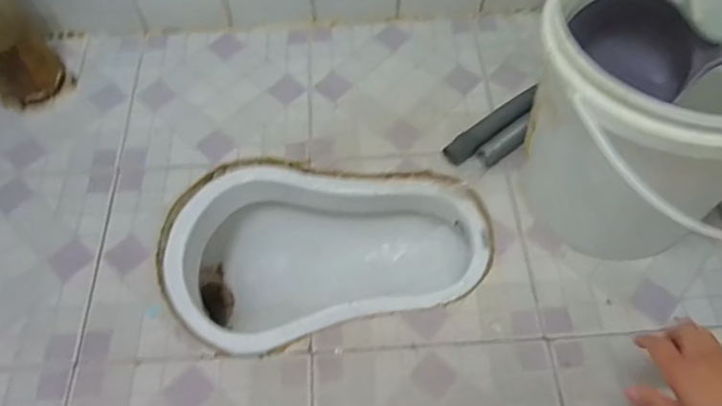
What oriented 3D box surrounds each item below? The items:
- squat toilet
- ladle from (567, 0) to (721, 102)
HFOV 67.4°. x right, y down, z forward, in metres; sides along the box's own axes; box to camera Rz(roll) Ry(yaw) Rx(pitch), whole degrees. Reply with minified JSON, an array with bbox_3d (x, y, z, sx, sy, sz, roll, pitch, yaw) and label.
[{"bbox_3d":[-0.047,0.117,0.859,0.444,0.234,0.267,-5,58,-2],"label":"squat toilet"},{"bbox_3d":[0.369,-0.180,0.620,0.067,0.137,0.299,-29,27,-17],"label":"ladle"}]

